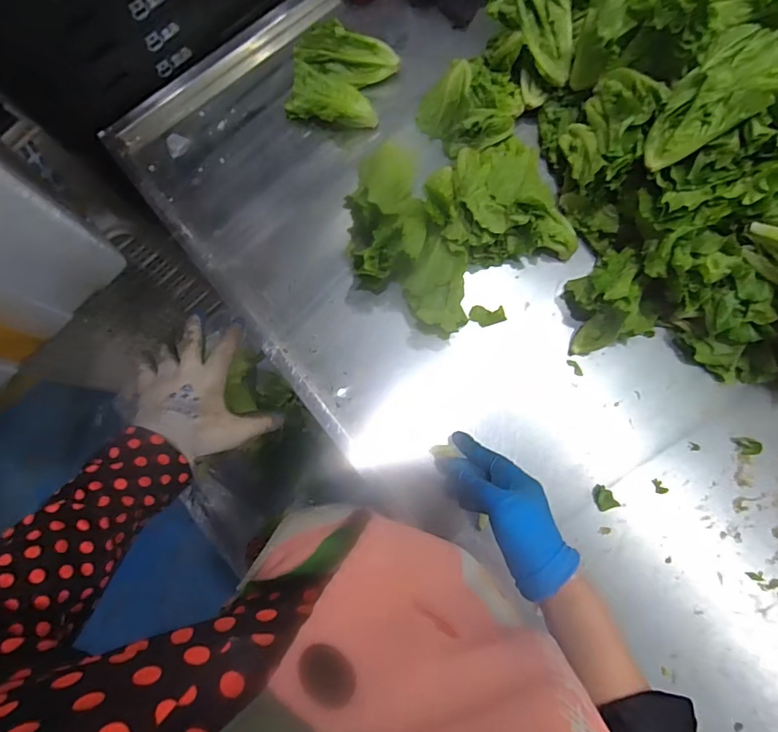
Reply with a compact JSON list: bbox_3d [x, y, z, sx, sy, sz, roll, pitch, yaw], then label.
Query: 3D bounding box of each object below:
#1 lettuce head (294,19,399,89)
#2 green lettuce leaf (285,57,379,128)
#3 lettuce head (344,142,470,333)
[{"bbox_3d":[-0.057,-0.407,0.624,0.136,0.058,0.051,17,83,7],"label":"lettuce head"},{"bbox_3d":[-0.071,-0.353,0.624,0.117,0.046,0.068,14,83,6],"label":"green lettuce leaf"},{"bbox_3d":[0.035,-0.159,0.557,0.155,0.100,0.239,-4,81,4],"label":"lettuce head"}]

